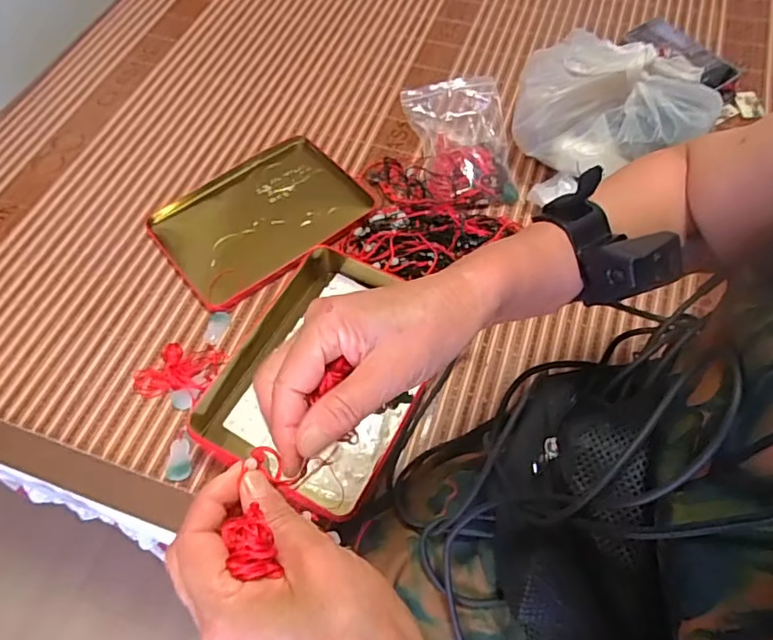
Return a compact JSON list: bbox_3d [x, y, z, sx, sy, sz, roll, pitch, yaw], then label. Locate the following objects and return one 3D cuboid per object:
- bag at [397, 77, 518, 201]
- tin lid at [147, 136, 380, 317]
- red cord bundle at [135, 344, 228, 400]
[{"bbox_3d":[0.098,-0.231,0.722,0.123,0.053,0.180,-10,61,-1],"label":"bag"},{"bbox_3d":[-0.157,-0.133,0.703,0.243,0.013,0.182,-35,64,-15],"label":"tin lid"},{"bbox_3d":[-0.222,0.051,0.597,0.094,0.014,0.057,-2,61,3],"label":"red cord bundle"}]

